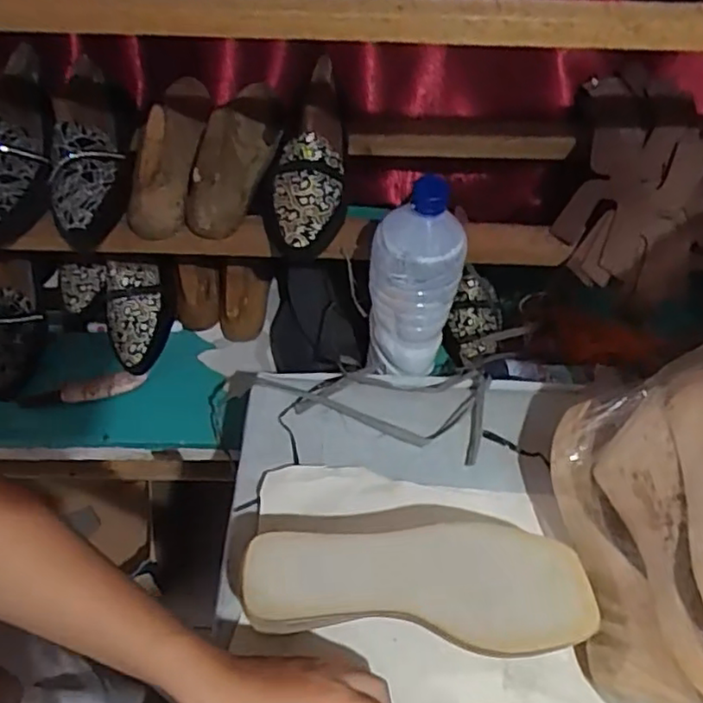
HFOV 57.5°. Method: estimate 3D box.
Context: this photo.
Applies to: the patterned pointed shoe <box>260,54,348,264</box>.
[{"bbox_3d":[-0.047,-0.204,0.669,0.078,0.098,0.227,3,55,0],"label":"patterned pointed shoe"}]

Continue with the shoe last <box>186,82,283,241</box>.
[{"bbox_3d":[-0.117,-0.208,0.659,0.048,0.087,0.172,12,55,6],"label":"shoe last"}]

